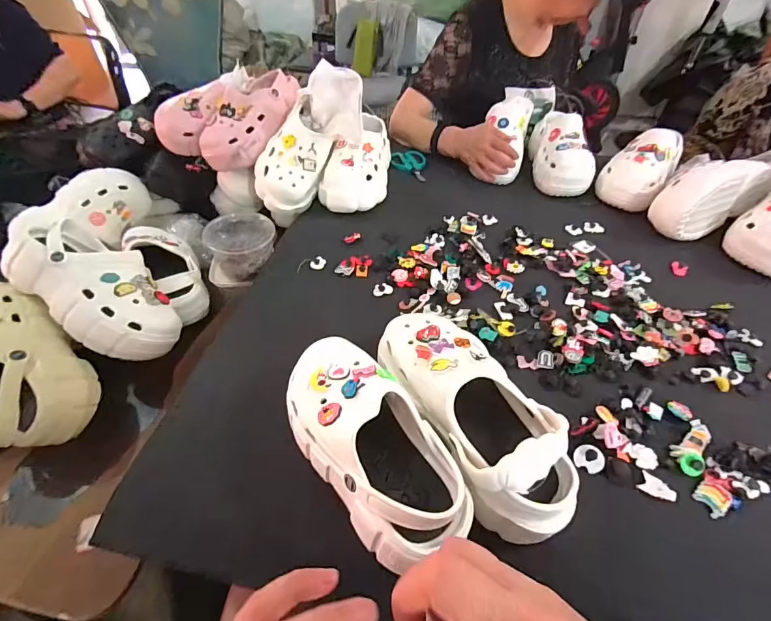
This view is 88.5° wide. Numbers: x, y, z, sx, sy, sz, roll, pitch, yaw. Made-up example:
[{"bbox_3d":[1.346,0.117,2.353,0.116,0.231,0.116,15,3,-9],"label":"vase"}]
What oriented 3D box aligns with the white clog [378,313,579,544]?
[{"bbox_3d":[0.090,0.103,0.421,0.112,0.094,0.259,-20,50,-19],"label":"white clog"}]

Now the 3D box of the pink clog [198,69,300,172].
[{"bbox_3d":[-0.268,-0.387,0.797,0.096,0.082,0.239,29,77,24],"label":"pink clog"}]

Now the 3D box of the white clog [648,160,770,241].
[{"bbox_3d":[0.586,-0.214,0.720,0.219,0.093,0.108,-28,53,-25],"label":"white clog"}]

